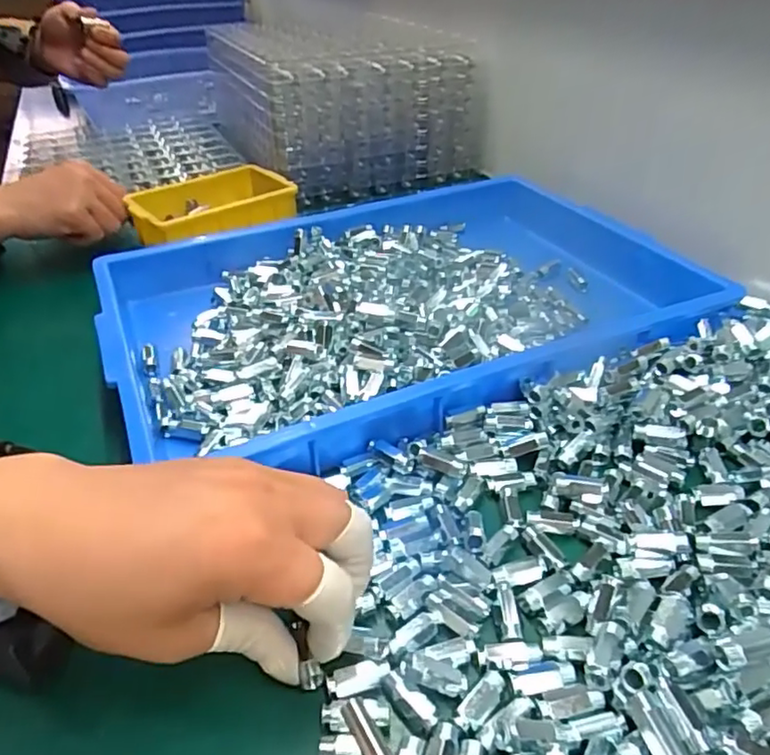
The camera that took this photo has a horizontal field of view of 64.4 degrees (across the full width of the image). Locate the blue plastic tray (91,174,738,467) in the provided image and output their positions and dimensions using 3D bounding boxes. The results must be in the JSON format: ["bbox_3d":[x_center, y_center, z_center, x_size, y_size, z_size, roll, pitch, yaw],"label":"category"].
[{"bbox_3d":[0.010,-0.060,0.481,0.410,0.059,0.286,-16,39,-17],"label":"blue plastic tray"}]

